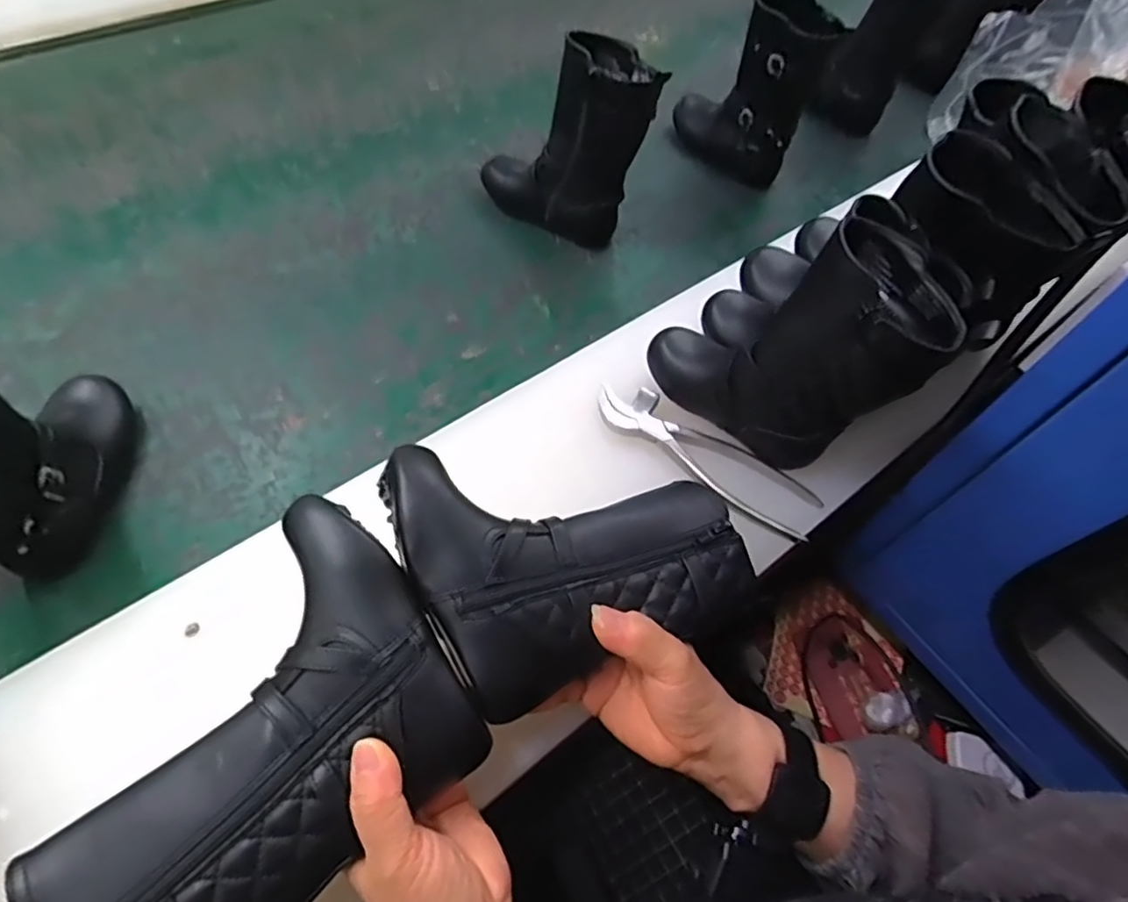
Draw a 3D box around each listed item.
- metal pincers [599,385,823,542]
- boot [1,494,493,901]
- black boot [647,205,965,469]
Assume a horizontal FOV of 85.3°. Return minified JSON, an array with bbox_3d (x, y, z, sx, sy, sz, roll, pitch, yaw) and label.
[{"bbox_3d":[0.109,0.001,0.485,0.191,0.011,0.051,33,62,16],"label":"metal pincers"},{"bbox_3d":[-0.149,0.143,0.301,0.194,0.068,0.149,-37,67,-23],"label":"boot"},{"bbox_3d":[0.159,-0.084,0.433,0.179,0.167,0.082,40,64,18],"label":"black boot"}]

